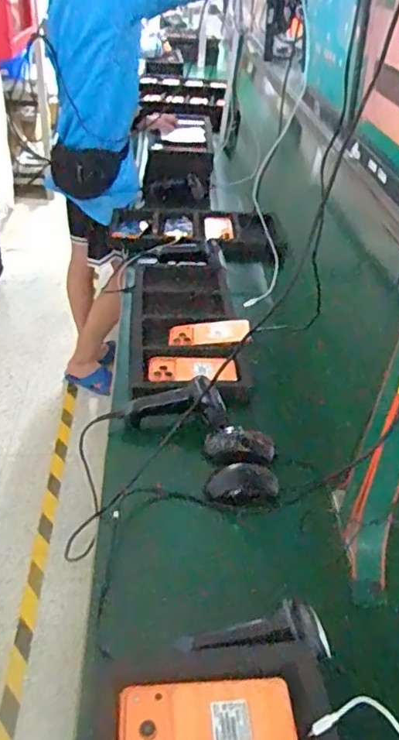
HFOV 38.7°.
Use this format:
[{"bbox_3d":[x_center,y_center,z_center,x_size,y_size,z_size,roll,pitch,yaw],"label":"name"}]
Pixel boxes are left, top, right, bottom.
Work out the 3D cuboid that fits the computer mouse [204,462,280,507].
[{"bbox_3d":[0.061,0.168,0.840,0.102,0.028,0.060,-4,38,-12],"label":"computer mouse"}]

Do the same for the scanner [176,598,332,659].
[{"bbox_3d":[0.057,0.294,0.620,0.157,0.061,0.060,-6,38,-15],"label":"scanner"}]

